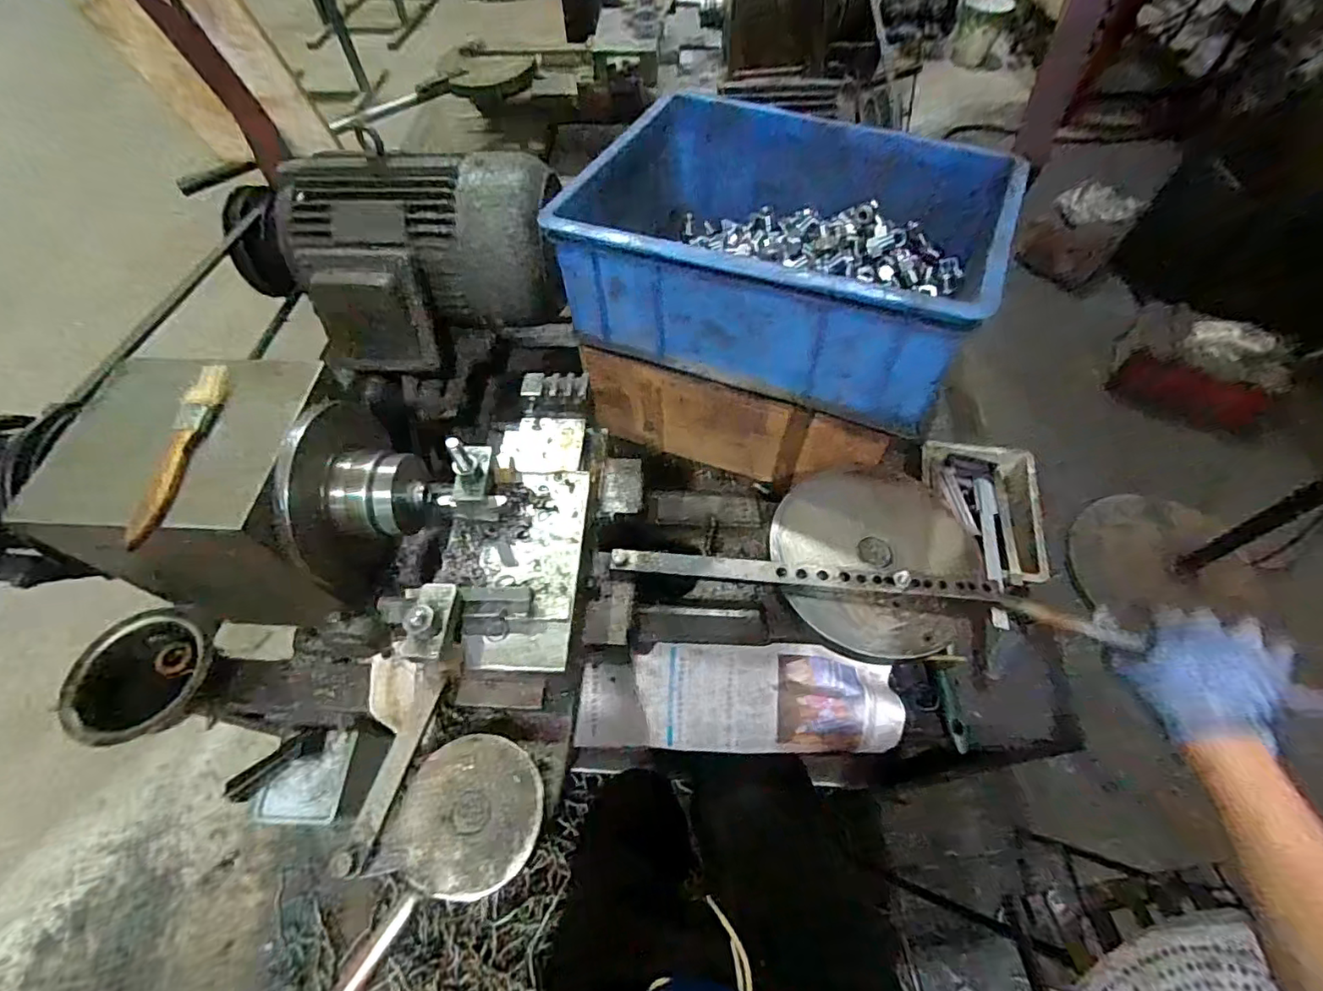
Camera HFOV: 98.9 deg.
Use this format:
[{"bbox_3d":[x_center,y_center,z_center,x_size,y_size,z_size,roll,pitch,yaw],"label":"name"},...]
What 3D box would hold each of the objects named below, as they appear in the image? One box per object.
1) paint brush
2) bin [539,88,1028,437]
[{"bbox_3d":[-0.342,-0.033,0.402,0.026,0.016,0.147,-4,57,-1],"label":"paint brush"},{"bbox_3d":[0.131,-0.270,0.600,0.392,0.138,0.300,19,60,14],"label":"bin"}]

